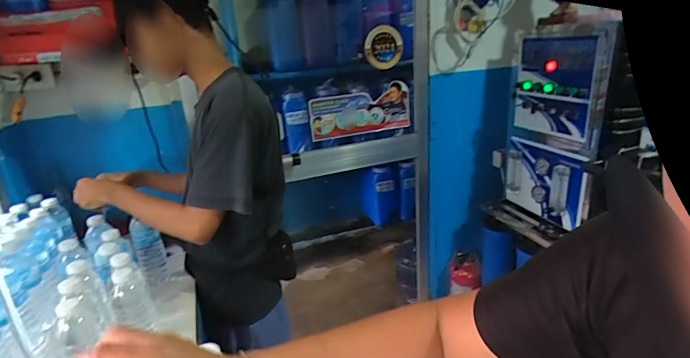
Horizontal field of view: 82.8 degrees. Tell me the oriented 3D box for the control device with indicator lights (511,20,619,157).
[{"bbox_3d":[0.713,-0.313,1.339,0.079,0.377,0.384,-12,20,-24],"label":"control device with indicator lights"}]

